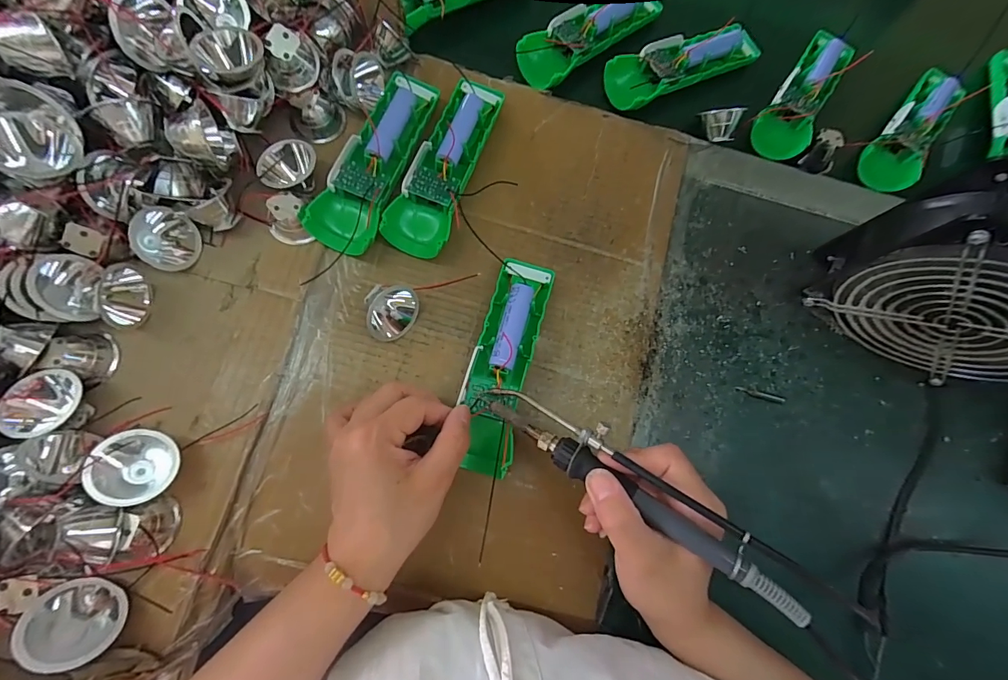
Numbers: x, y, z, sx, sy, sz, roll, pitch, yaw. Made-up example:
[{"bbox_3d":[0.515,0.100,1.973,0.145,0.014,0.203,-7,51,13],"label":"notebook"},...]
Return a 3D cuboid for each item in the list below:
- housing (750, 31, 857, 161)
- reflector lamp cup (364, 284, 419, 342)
[{"bbox_3d":[0.277,-0.227,0.388,0.046,0.036,0.141,34,80,-1],"label":"housing"},{"bbox_3d":[-0.086,-0.020,0.315,0.026,0.043,0.038,24,108,34],"label":"reflector lamp cup"}]

